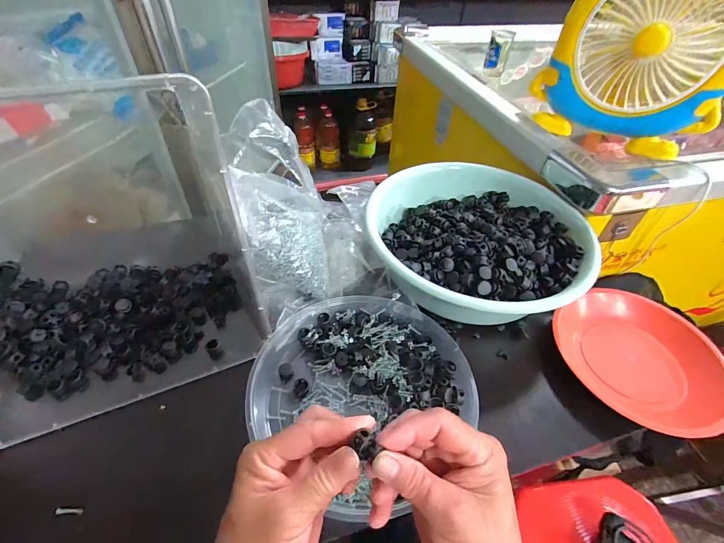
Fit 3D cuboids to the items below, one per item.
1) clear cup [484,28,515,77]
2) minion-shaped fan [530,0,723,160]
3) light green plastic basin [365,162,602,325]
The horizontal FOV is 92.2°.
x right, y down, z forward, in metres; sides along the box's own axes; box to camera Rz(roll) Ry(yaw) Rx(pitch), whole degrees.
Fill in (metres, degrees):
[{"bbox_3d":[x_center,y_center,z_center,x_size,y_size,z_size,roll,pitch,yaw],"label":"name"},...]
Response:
[{"bbox_3d":[0.318,-0.509,0.819,0.051,0.086,0.043,19,49,14],"label":"clear cup"},{"bbox_3d":[0.418,-0.327,0.518,0.241,0.253,0.077,21,49,15],"label":"minion-shaped fan"},{"bbox_3d":[0.156,-0.054,0.501,0.283,0.077,0.258,2,47,-2],"label":"light green plastic basin"}]

